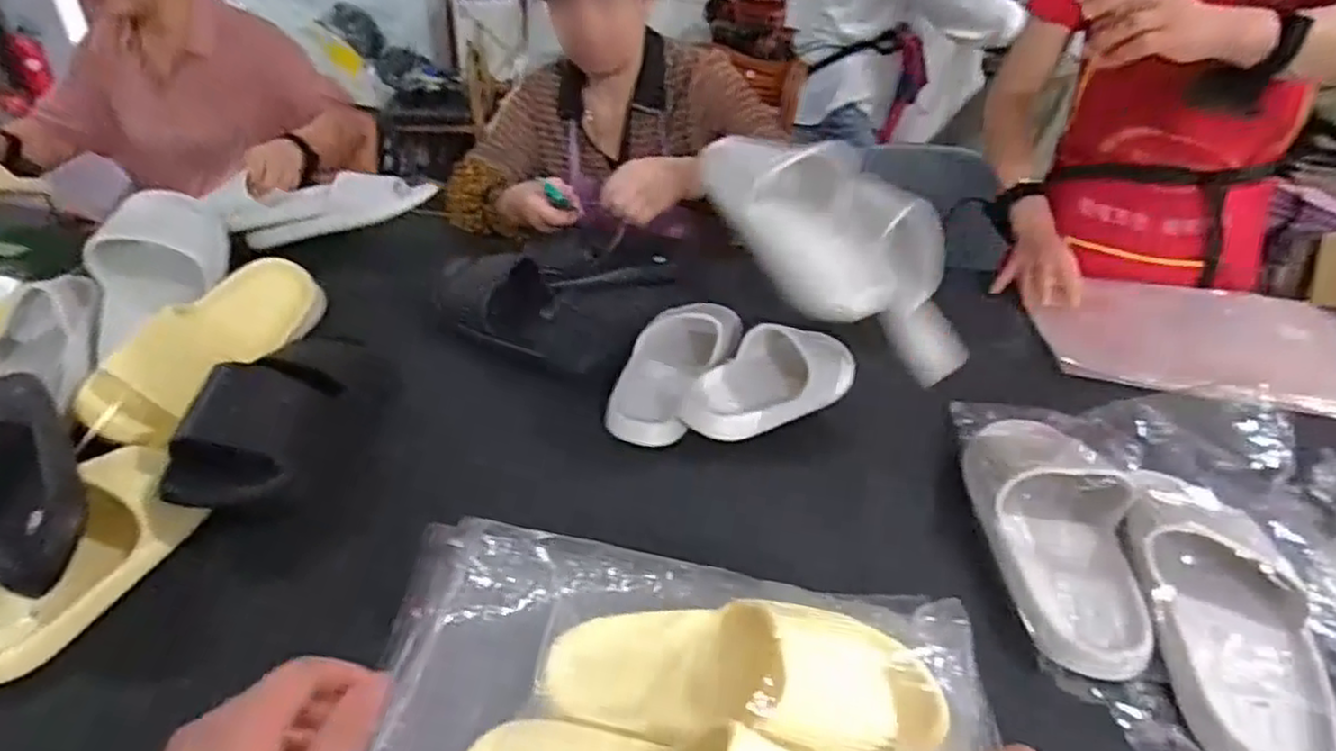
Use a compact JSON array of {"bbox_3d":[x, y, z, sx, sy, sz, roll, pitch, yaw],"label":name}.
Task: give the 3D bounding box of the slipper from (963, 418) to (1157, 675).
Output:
[{"bbox_3d":[0.323,0.118,0.591,0.110,0.062,0.267,4,34,3],"label":"slipper"}]

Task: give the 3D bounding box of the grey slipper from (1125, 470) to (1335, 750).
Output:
[{"bbox_3d":[0.402,0.172,0.509,0.104,0.075,0.223,9,35,9],"label":"grey slipper"}]

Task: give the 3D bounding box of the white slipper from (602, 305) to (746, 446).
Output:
[{"bbox_3d":[0.011,-0.018,0.775,0.106,0.071,0.246,13,36,15],"label":"white slipper"}]

